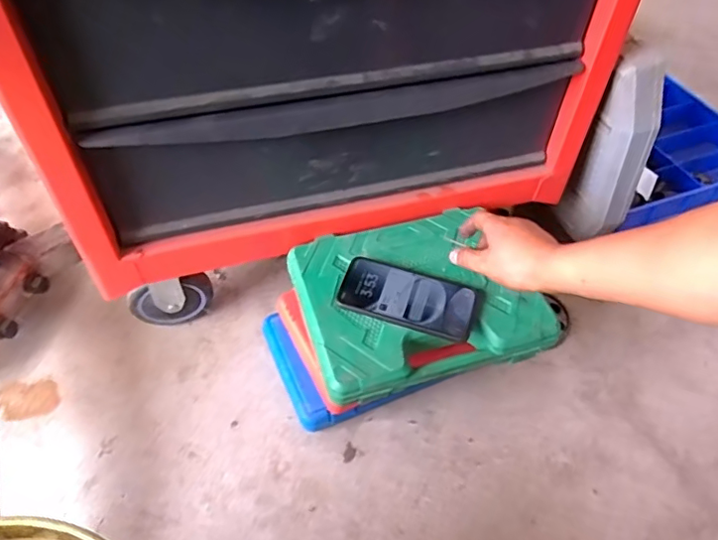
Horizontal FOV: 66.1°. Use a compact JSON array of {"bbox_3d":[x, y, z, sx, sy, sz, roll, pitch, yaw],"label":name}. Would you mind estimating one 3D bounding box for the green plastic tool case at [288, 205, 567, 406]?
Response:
[{"bbox_3d":[0.074,0.031,0.704,0.291,0.049,0.234,-14,51,-13],"label":"green plastic tool case"}]

